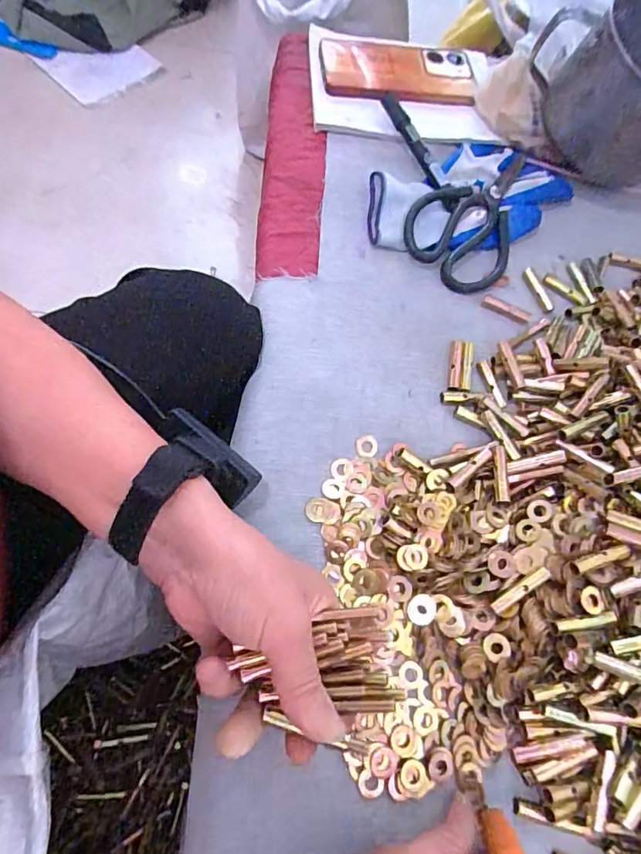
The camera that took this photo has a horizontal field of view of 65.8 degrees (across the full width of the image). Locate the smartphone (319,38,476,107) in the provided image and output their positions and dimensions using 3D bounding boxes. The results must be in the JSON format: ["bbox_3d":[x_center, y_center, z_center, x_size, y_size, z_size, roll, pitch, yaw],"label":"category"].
[{"bbox_3d":[0.081,-0.367,0.509,0.157,0.015,0.079,-1,75,-8],"label":"smartphone"}]

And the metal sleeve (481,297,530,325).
[{"bbox_3d":[0.162,-0.101,0.430,0.042,0.006,0.011,29,66,4],"label":"metal sleeve"}]

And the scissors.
[{"bbox_3d":[0.146,-0.199,0.458,0.095,0.022,0.161,34,67,6],"label":"scissors"}]

